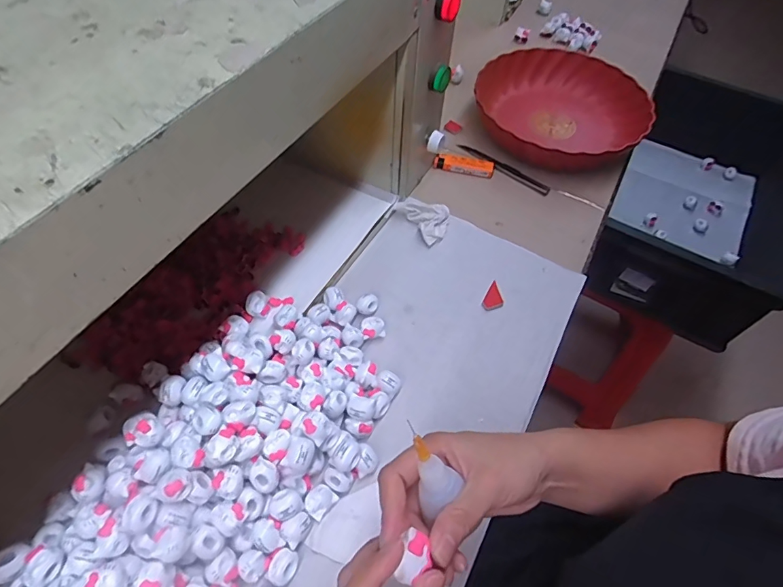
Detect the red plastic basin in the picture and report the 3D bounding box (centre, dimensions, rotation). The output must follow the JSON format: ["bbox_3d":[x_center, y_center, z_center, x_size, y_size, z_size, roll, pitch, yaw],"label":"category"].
[{"bbox_3d":[0.232,-0.251,0.666,0.223,0.091,0.223,0,55,0],"label":"red plastic basin"}]

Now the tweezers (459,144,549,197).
[{"bbox_3d":[0.152,-0.173,0.633,0.144,0.010,0.016,36,62,22],"label":"tweezers"}]

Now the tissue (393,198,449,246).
[{"bbox_3d":[0.044,-0.097,0.575,0.052,0.019,0.072,-33,61,-22],"label":"tissue"}]

